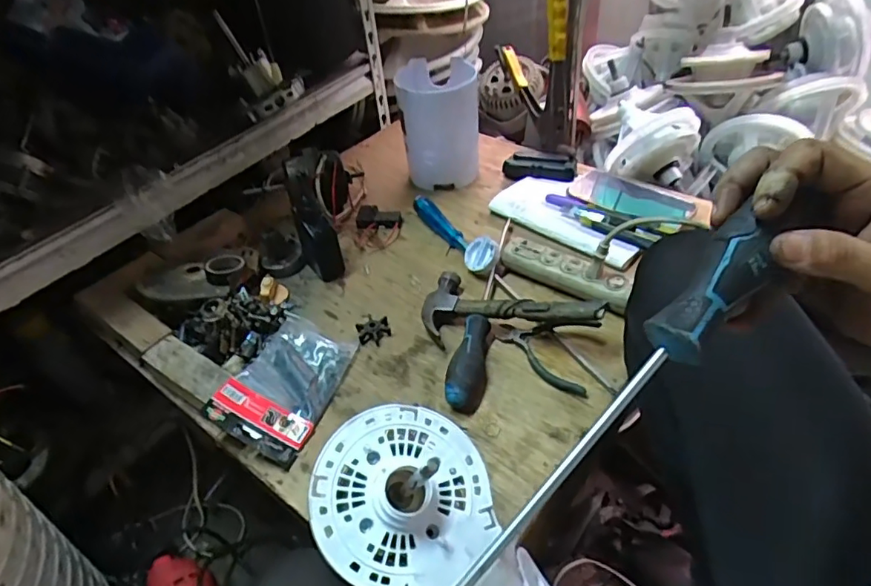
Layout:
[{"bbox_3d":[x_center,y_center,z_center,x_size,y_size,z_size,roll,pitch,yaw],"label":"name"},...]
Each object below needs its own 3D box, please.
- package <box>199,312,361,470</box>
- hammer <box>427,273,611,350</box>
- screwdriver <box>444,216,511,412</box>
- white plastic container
[{"bbox_3d":[-0.156,0.094,0.585,0.098,0.021,0.157,23,46,6],"label":"package"},{"bbox_3d":[0.079,0.020,0.609,0.204,0.026,0.103,3,42,28],"label":"hammer"},{"bbox_3d":[0.058,0.004,0.658,0.036,0.036,0.319,5,44,12],"label":"screwdriver"},{"bbox_3d":[0.007,-0.256,0.841,0.113,0.166,0.109,-5,43,1],"label":"white plastic container"}]

